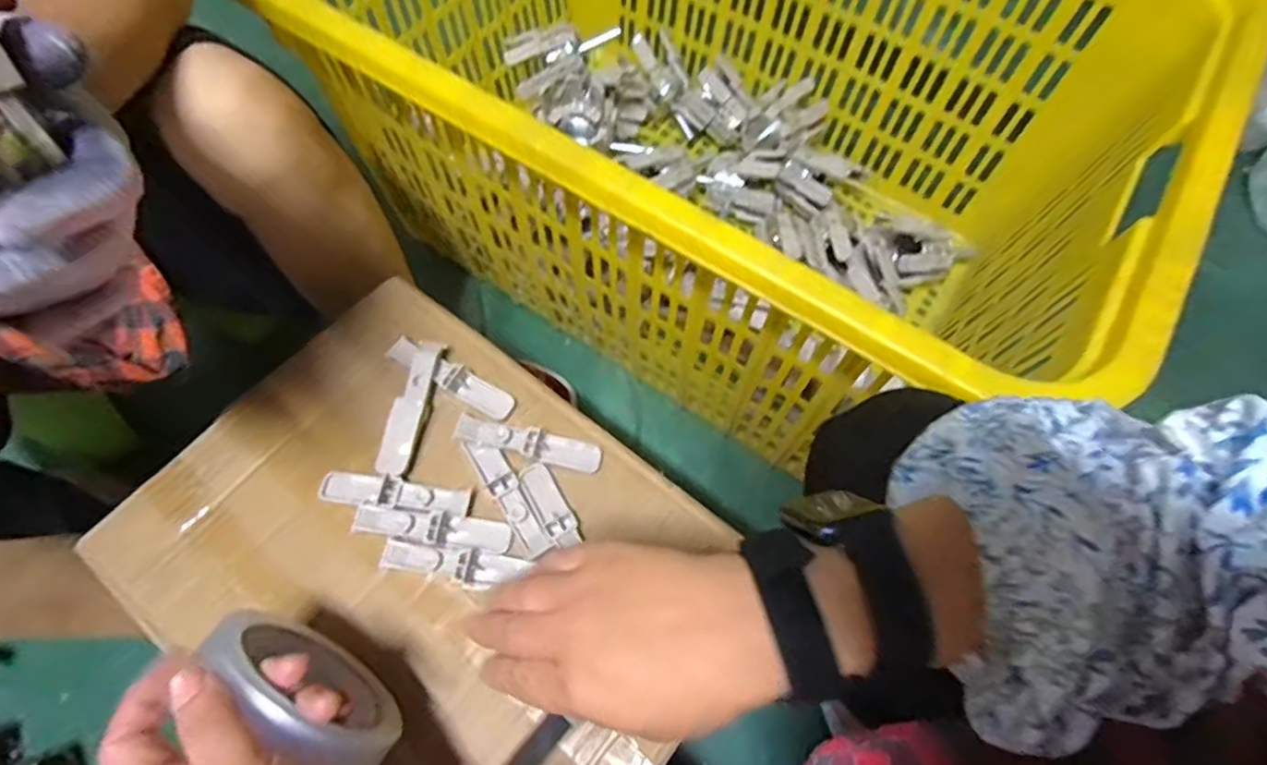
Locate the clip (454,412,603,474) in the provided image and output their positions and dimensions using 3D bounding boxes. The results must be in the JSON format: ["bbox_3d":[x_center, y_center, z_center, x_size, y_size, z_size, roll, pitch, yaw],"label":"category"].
[{"bbox_3d":[-0.071,0.042,0.430,0.098,0.014,0.020,13,65,3],"label":"clip"}]

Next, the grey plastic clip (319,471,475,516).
[{"bbox_3d":[-0.156,0.074,0.416,0.098,0.015,0.020,7,65,1],"label":"grey plastic clip"}]

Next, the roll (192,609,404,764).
[{"bbox_3d":[-0.161,0.152,0.318,0.108,0.106,0.021,38,69,14],"label":"roll"}]

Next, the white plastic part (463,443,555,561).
[{"bbox_3d":[-0.083,0.074,0.415,0.021,0.009,0.090,-30,70,-15],"label":"white plastic part"}]

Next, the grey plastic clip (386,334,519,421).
[{"bbox_3d":[-0.130,-0.003,0.455,0.099,0.014,0.023,28,67,10],"label":"grey plastic clip"}]

